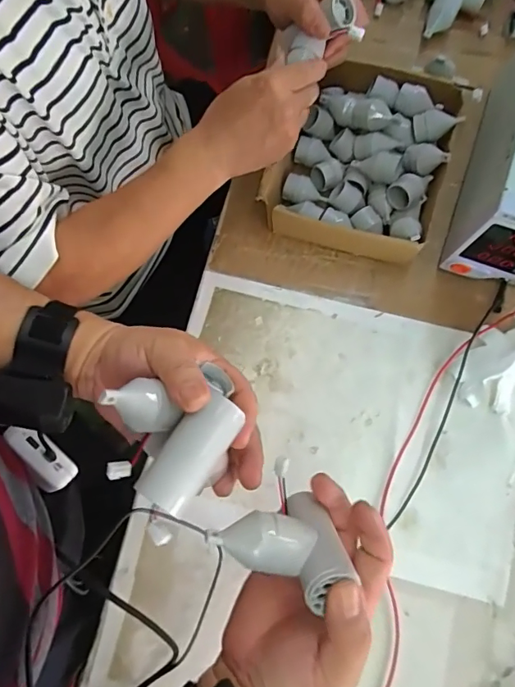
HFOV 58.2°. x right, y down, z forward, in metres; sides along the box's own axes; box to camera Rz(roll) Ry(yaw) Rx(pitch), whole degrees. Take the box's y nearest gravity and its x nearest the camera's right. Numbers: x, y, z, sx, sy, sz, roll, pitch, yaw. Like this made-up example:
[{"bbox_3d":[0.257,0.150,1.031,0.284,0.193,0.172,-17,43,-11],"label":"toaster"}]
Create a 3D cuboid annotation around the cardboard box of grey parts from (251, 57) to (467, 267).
[{"bbox_3d":[0.124,-0.219,0.558,0.182,0.072,0.212,19,80,3],"label":"cardboard box of grey parts"}]

